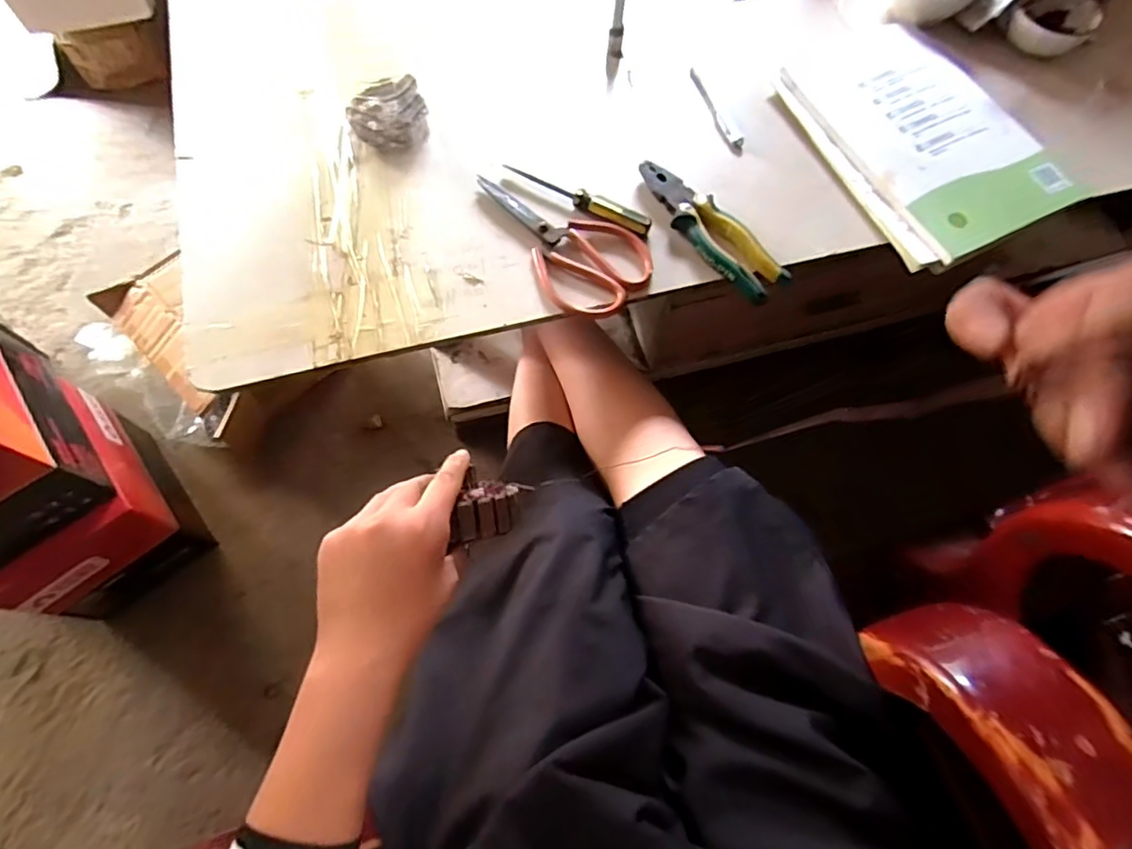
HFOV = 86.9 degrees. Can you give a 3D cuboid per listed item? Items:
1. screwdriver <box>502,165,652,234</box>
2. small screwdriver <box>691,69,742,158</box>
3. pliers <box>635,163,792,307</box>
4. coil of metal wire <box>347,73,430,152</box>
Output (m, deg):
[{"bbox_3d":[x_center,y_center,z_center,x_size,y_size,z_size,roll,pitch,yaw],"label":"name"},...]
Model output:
[{"bbox_3d":[0.011,-0.231,0.602,0.162,0.013,0.015,29,70,10],"label":"screwdriver"},{"bbox_3d":[0.167,-0.353,0.675,0.018,0.010,0.130,-21,70,-9],"label":"small screwdriver"},{"bbox_3d":[0.143,-0.196,0.604,0.051,0.031,0.190,-34,72,-13],"label":"pliers"},{"bbox_3d":[-0.189,-0.330,0.631,0.081,0.032,0.073,-17,69,-7],"label":"coil of metal wire"}]

